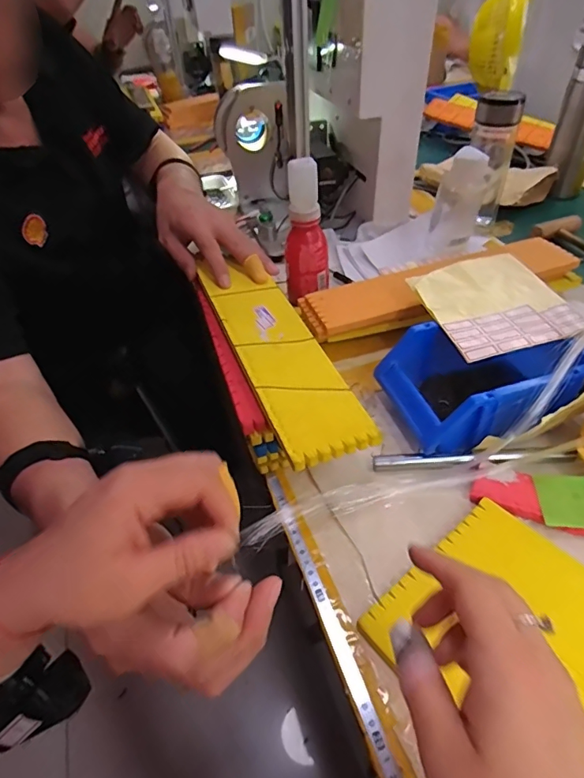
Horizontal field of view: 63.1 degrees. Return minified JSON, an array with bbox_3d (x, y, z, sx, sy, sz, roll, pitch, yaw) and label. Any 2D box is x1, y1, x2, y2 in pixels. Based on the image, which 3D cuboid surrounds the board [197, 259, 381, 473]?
[{"bbox_3d":[-0.017,-0.046,0.485,0.078,0.007,0.303,-18,46,-13],"label":"board"}]

